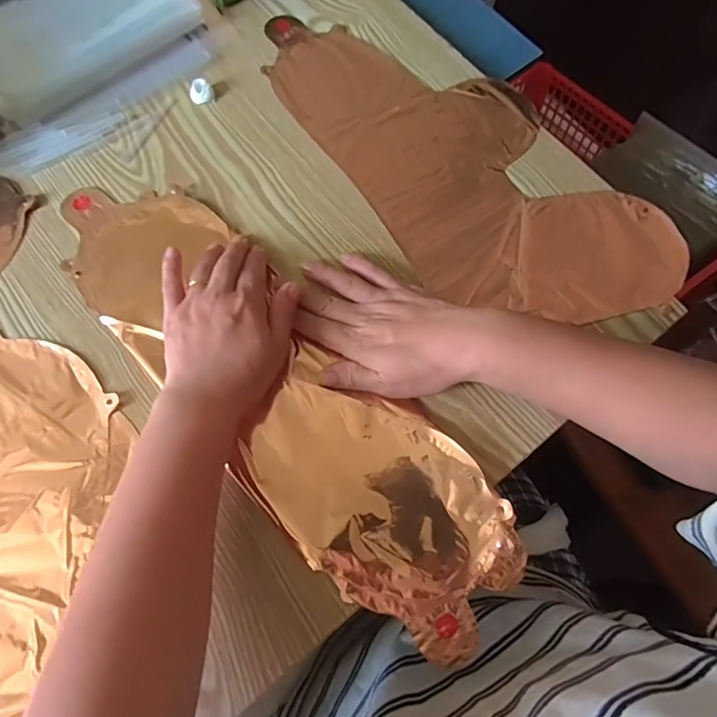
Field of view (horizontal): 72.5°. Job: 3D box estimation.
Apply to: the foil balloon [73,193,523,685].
[{"bbox_3d":[-0.068,0.017,0.374,0.448,0.018,0.129,44,77,12],"label":"foil balloon"}]

